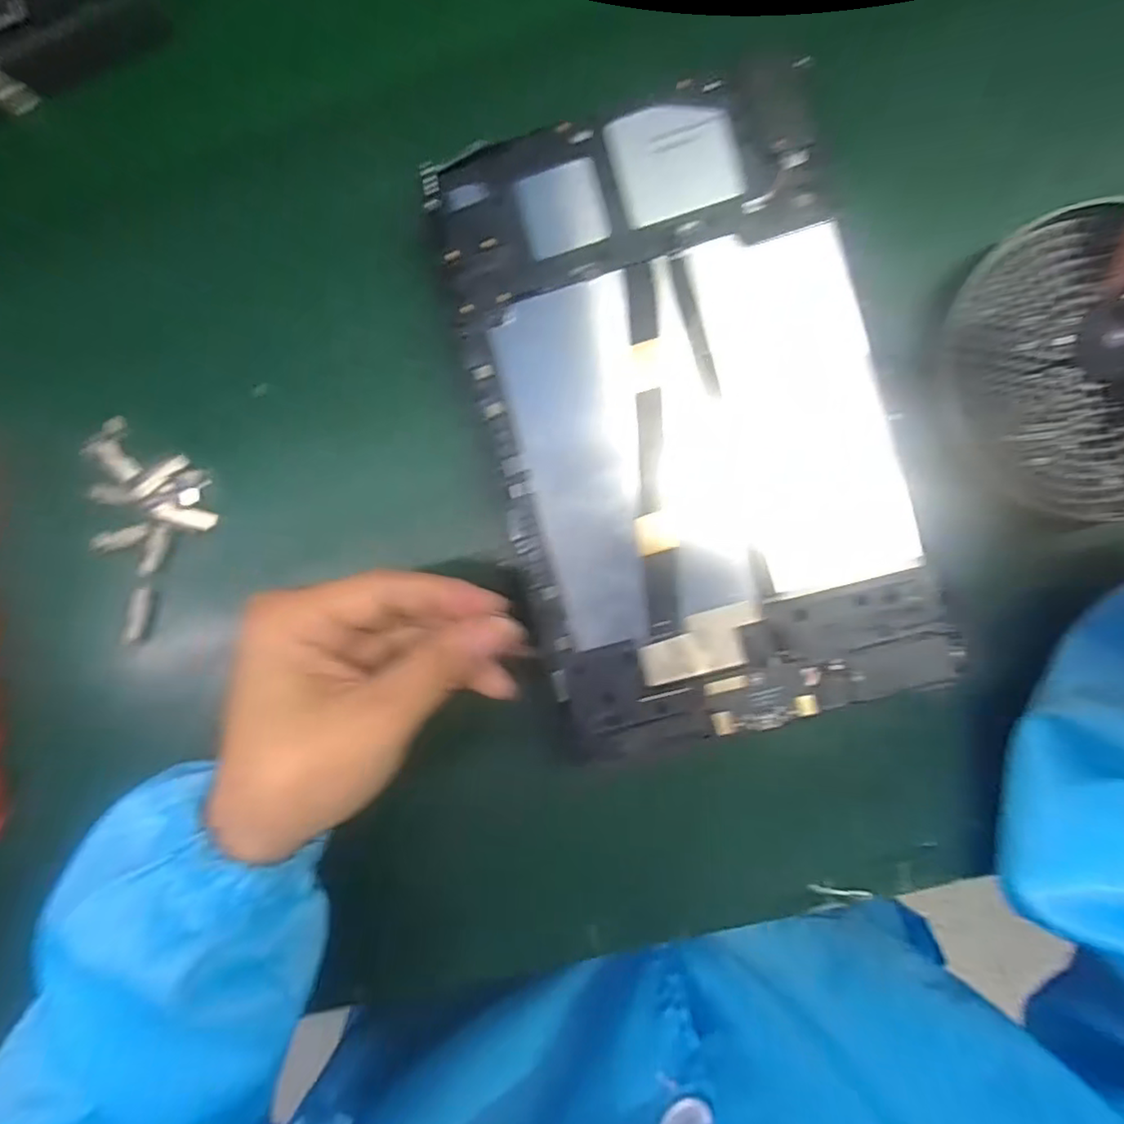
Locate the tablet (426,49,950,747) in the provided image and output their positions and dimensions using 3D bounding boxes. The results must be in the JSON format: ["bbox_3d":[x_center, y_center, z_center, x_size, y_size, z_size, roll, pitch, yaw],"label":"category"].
[{"bbox_3d":[0.046,-0.053,0.238,0.146,0.010,0.233,-15,91,7],"label":"tablet"}]

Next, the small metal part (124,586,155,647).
[{"bbox_3d":[-0.196,0.025,0.291,0.008,0.004,0.029,17,94,6],"label":"small metal part"}]

